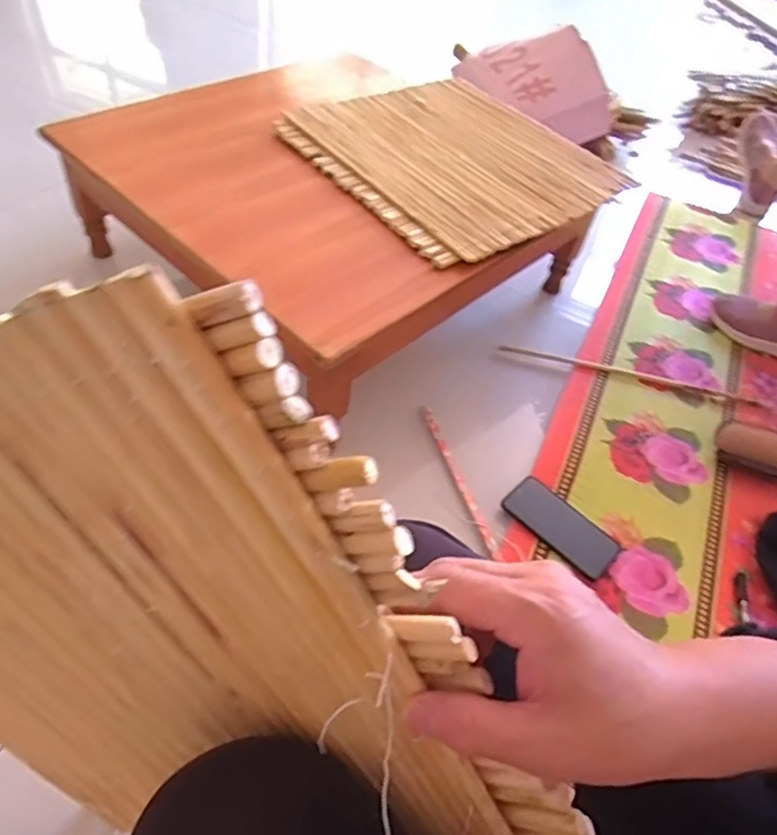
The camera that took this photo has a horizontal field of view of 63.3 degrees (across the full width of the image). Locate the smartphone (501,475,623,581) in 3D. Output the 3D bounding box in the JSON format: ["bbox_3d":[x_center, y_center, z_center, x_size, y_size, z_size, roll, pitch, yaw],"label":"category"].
[{"bbox_3d":[0.243,0.152,0.886,0.163,0.010,0.070,37,74,14],"label":"smartphone"}]

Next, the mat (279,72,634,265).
[{"bbox_3d":[0.104,-0.441,1.059,0.430,0.030,0.460,-31,62,-25],"label":"mat"}]

